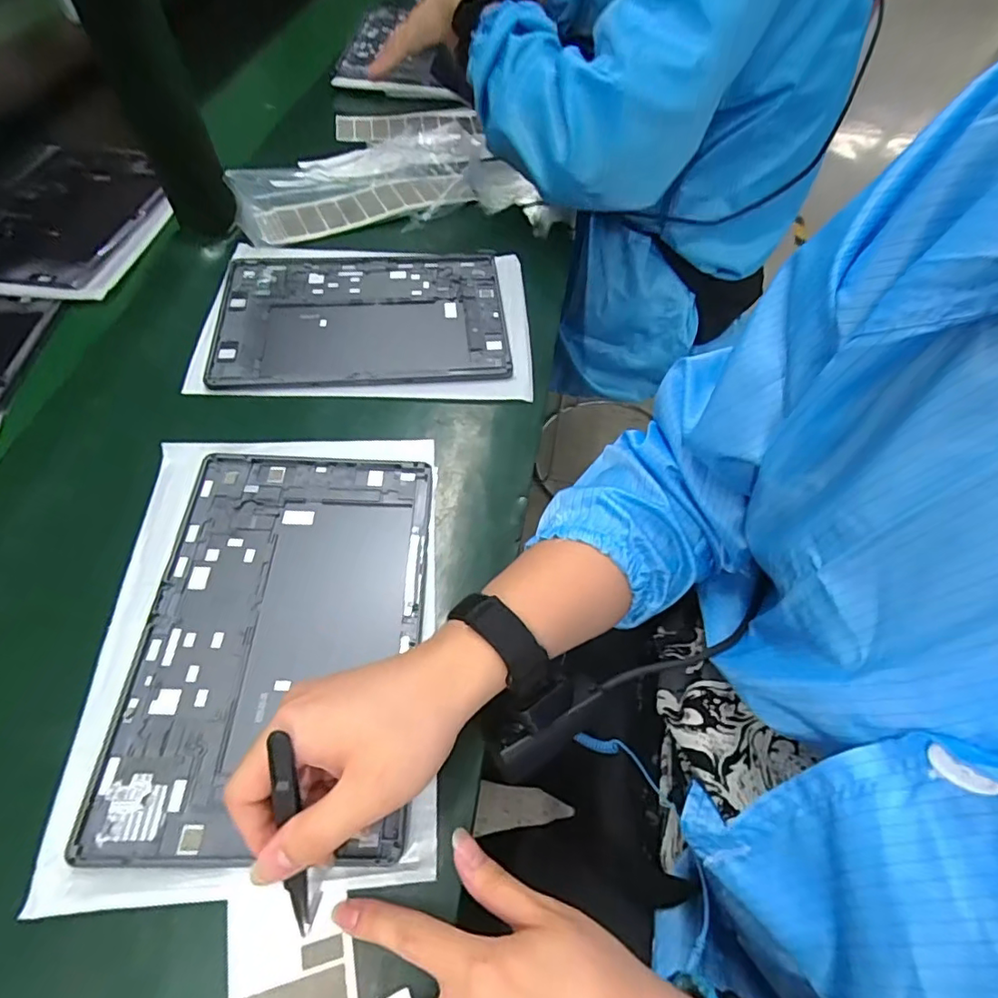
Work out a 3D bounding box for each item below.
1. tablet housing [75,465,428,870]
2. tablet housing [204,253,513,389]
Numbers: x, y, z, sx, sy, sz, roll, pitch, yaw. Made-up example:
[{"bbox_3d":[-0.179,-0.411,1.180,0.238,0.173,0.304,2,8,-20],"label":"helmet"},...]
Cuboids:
[{"bbox_3d":[-0.135,0.078,0.352,0.166,0.007,0.253,2,57,-2],"label":"tablet housing"},{"bbox_3d":[-0.123,-0.169,0.508,0.252,0.005,0.169,-3,57,-5],"label":"tablet housing"}]

